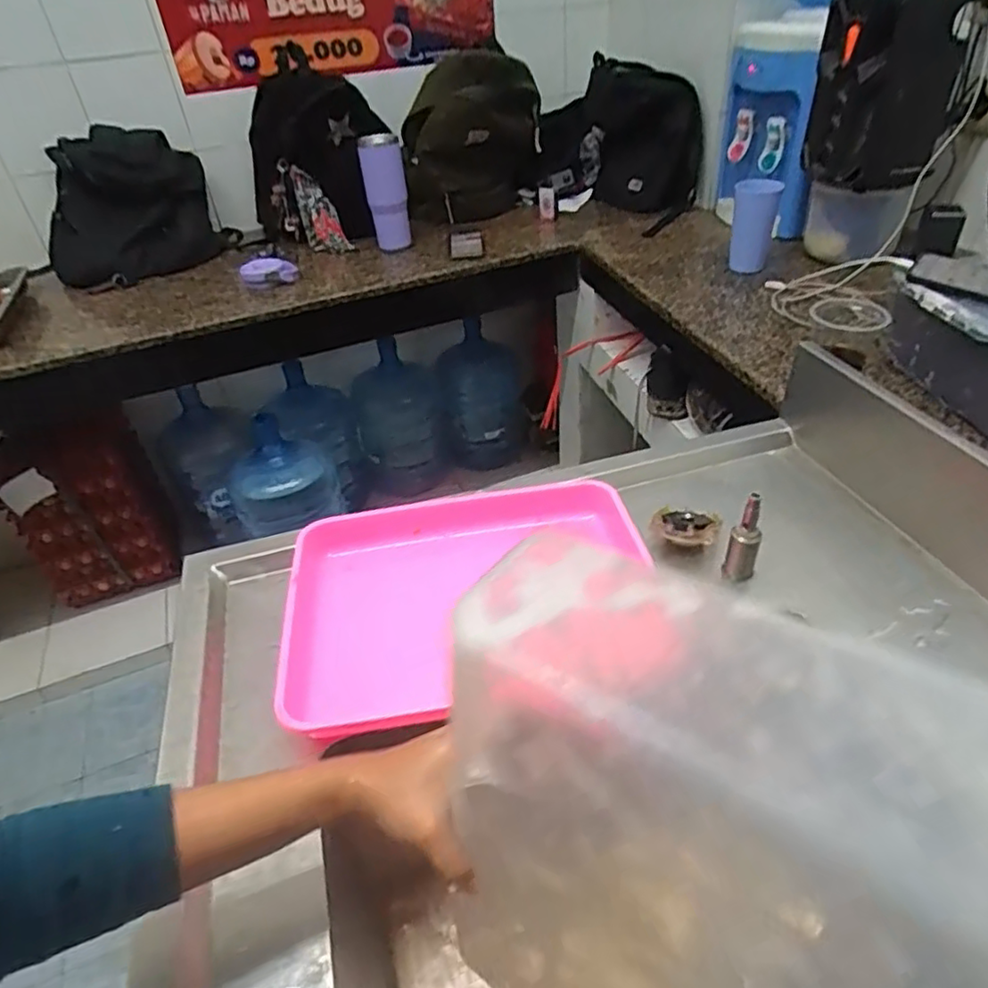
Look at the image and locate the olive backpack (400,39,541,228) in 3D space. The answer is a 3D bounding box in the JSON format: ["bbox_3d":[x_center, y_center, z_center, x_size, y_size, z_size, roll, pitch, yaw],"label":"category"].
[{"bbox_3d":[-0.053,-0.824,1.524,0.325,0.339,0.207,-4,39,2],"label":"olive backpack"}]

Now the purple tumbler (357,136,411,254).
[{"bbox_3d":[-0.244,-0.685,1.468,0.093,0.223,0.085,-10,39,-6],"label":"purple tumbler"}]

